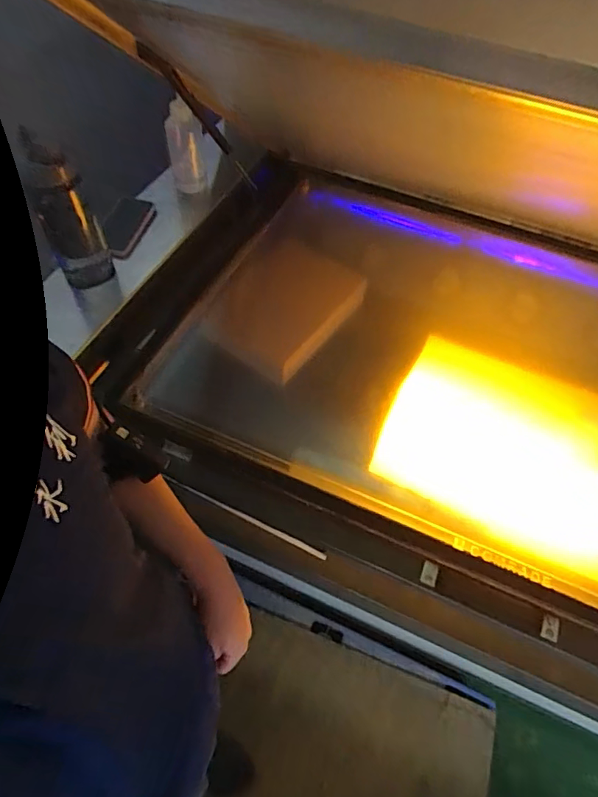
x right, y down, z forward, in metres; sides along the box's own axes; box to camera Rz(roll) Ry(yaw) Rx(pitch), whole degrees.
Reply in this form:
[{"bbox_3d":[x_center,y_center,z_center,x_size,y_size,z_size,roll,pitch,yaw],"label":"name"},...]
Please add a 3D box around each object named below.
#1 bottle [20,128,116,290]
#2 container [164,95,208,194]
[{"bbox_3d":[-0.382,-0.290,0.820,0.087,0.251,0.077,-23,61,-17],"label":"bottle"},{"bbox_3d":[-0.231,-0.517,1.007,0.078,0.165,0.074,-13,58,-11],"label":"container"}]

